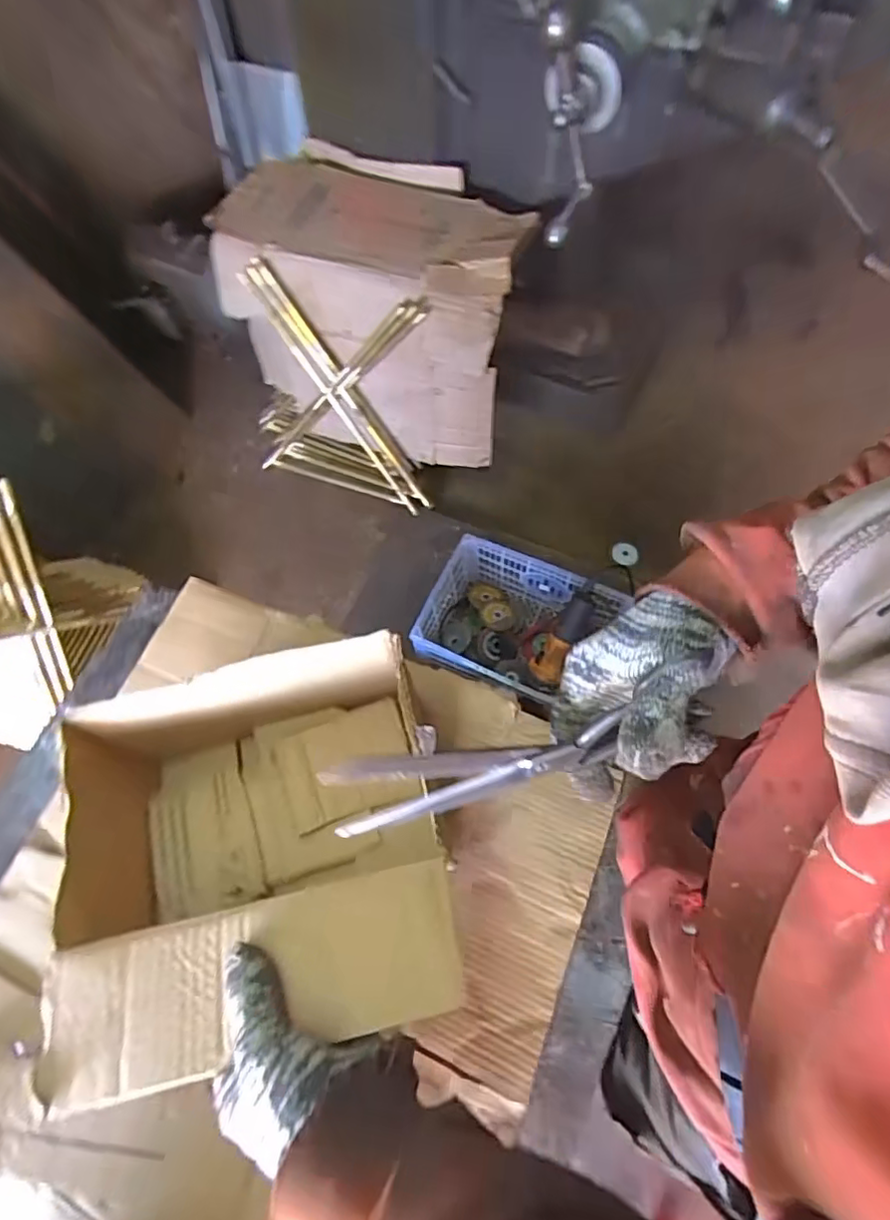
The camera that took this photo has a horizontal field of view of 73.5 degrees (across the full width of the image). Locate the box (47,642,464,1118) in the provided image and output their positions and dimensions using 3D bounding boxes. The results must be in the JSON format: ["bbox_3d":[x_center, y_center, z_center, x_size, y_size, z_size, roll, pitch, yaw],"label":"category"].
[{"bbox_3d":[-0.138,0.182,0.471,0.261,0.161,0.251,-13,67,-2],"label":"box"}]

